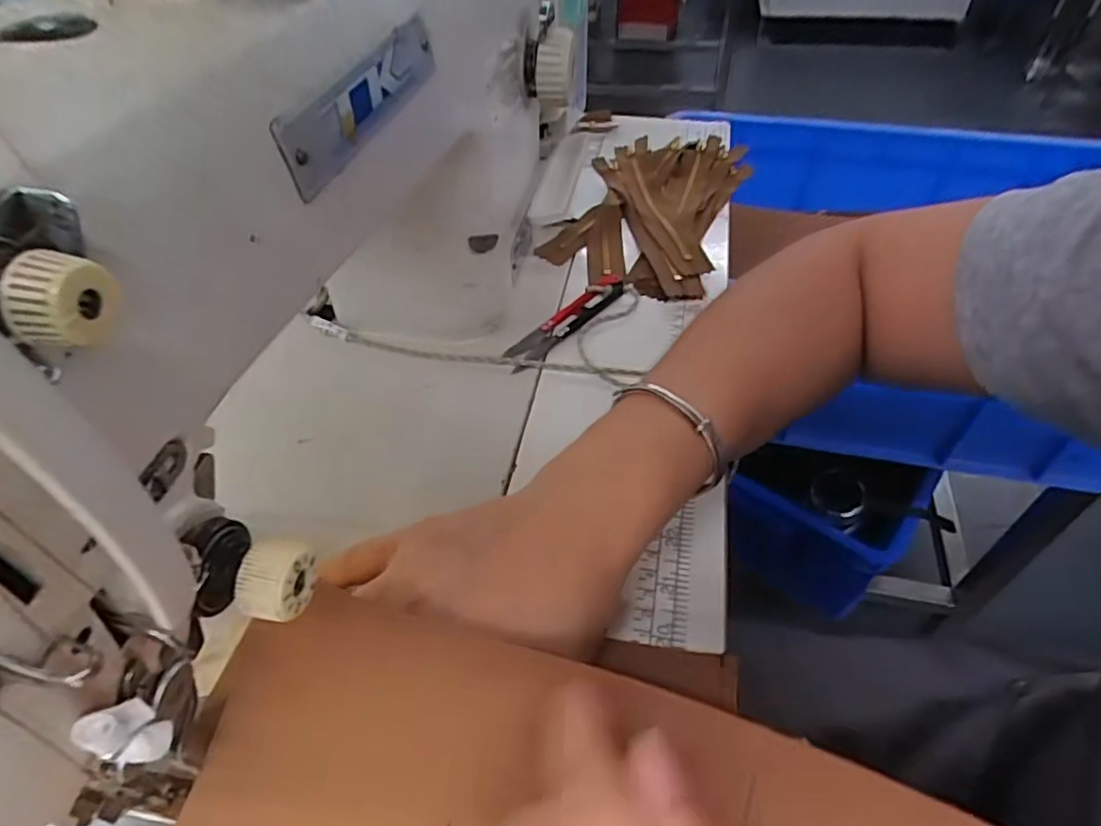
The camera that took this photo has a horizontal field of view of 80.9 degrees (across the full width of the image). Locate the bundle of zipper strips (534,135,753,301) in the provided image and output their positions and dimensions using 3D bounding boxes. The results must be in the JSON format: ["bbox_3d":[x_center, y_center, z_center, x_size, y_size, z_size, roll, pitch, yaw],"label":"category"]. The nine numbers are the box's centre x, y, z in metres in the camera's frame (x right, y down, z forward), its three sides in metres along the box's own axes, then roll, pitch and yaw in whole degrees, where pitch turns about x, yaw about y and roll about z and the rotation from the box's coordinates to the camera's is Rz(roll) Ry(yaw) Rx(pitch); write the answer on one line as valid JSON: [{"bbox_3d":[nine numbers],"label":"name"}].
[{"bbox_3d":[0.080,-0.165,0.511,0.119,0.021,0.214,16,49,15],"label":"bundle of zipper strips"}]

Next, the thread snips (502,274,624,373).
[{"bbox_3d":[0.012,-0.060,0.420,0.103,0.015,0.023,-35,56,-28],"label":"thread snips"}]

